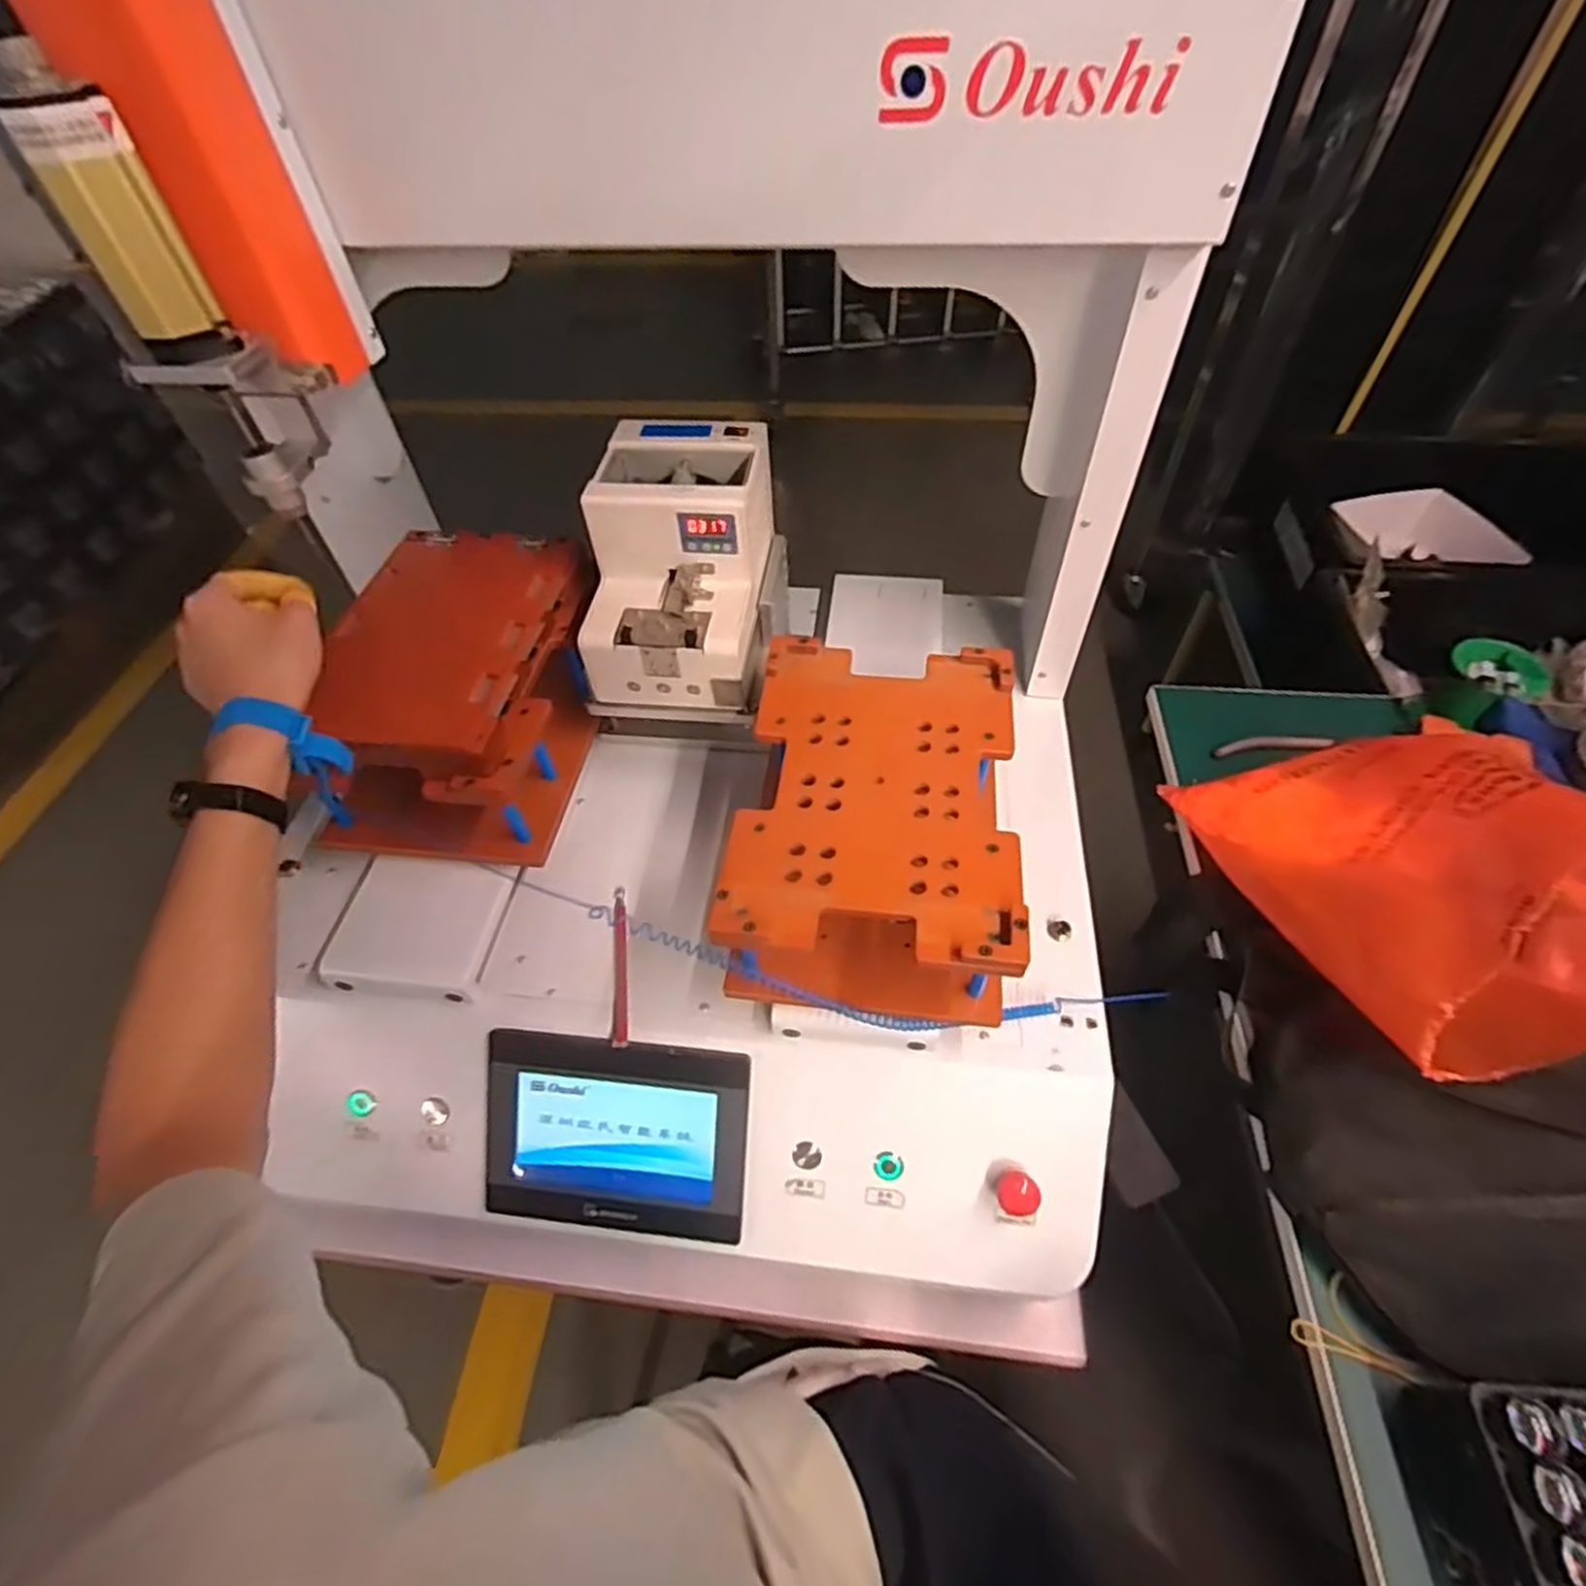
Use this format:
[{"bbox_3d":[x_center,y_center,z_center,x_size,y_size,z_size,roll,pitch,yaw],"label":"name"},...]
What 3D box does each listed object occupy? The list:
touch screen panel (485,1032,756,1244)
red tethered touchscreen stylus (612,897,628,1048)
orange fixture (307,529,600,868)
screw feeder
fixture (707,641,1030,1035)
[{"bbox_3d":[-0.133,0.258,0.577,0.194,0.011,0.148,5,97,5],"label":"touch screen panel"},{"bbox_3d":[-0.134,0.135,0.599,0.011,0.013,0.123,-6,52,-2],"label":"red tethered touchscreen stylus"},{"bbox_3d":[-0.272,-0.086,0.652,0.179,0.137,0.257,1,52,4],"label":"orange fixture"},{"bbox_3d":[-0.087,-0.188,0.643,0.142,0.150,0.191,3,53,5],"label":"screw feeder"},{"bbox_3d":[0.061,0.018,0.572,0.185,0.092,0.268,5,53,6],"label":"fixture"}]

